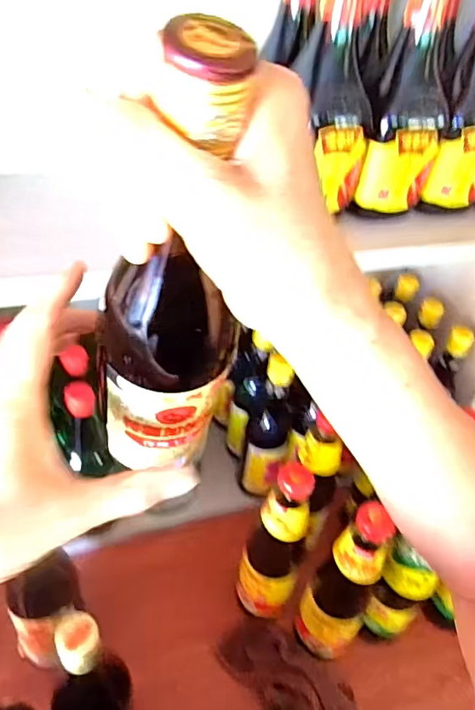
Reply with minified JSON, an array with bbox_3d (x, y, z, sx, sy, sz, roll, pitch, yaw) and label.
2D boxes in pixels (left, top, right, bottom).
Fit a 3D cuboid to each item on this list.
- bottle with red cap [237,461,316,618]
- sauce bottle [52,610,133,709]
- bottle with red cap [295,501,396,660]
[{"bbox_3d":[0.044,0.220,0.589,0.069,0.245,0.055,14,41,7],"label":"bottle with red cap"},{"bbox_3d":[-0.125,0.308,0.443,0.058,0.267,0.053,4,41,-4],"label":"sauce bottle"},{"bbox_3d":[0.119,0.250,0.560,0.069,0.259,0.065,4,41,-4],"label":"bottle with red cap"}]

